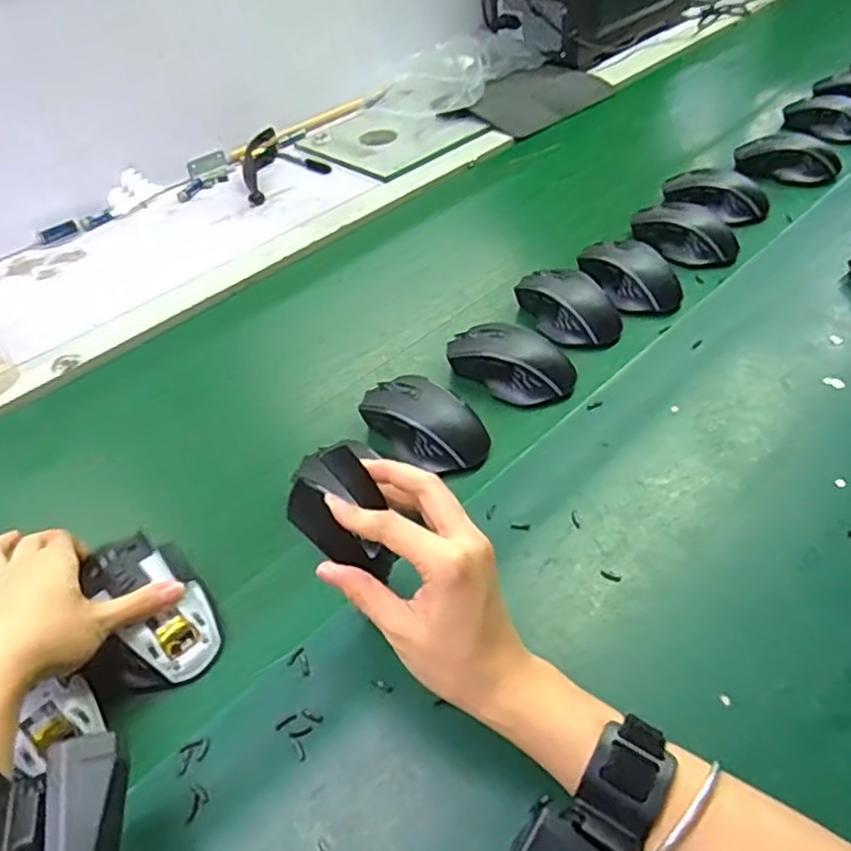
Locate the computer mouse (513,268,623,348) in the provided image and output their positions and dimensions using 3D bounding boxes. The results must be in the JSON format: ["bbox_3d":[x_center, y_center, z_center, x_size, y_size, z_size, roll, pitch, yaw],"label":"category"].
[{"bbox_3d":[0.138,-0.118,0.665,0.067,0.036,0.111,-23,48,-17],"label":"computer mouse"}]

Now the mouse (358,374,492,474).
[{"bbox_3d":[-0.001,-0.007,0.565,0.118,0.035,0.065,28,54,29],"label":"mouse"}]

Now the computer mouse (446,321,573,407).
[{"bbox_3d":[0.074,-0.060,0.611,0.117,0.035,0.058,28,54,29],"label":"computer mouse"}]

